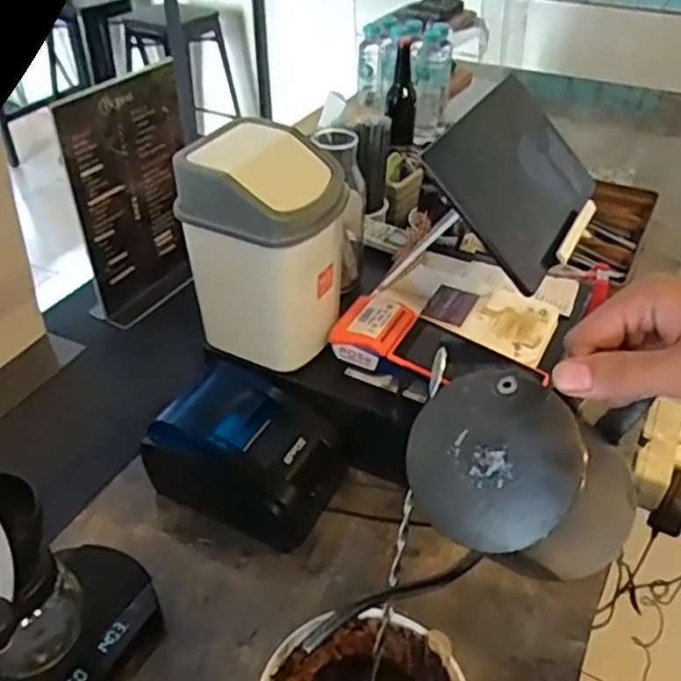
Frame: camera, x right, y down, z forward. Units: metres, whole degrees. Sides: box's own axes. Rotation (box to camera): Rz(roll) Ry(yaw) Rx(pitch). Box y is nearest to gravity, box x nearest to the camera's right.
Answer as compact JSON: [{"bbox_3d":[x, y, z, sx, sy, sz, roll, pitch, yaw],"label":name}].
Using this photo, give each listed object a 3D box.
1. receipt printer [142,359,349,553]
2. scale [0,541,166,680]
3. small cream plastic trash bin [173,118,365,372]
[{"bbox_3d":[-0.093,0.116,0.719,0.180,0.113,0.130,17,42,20],"label":"receipt printer"},{"bbox_3d":[-0.241,0.263,0.594,0.112,0.047,0.182,18,43,21],"label":"scale"},{"bbox_3d":[-0.068,-0.094,0.708,0.138,0.214,0.129,16,42,20],"label":"small cream plastic trash bin"}]

